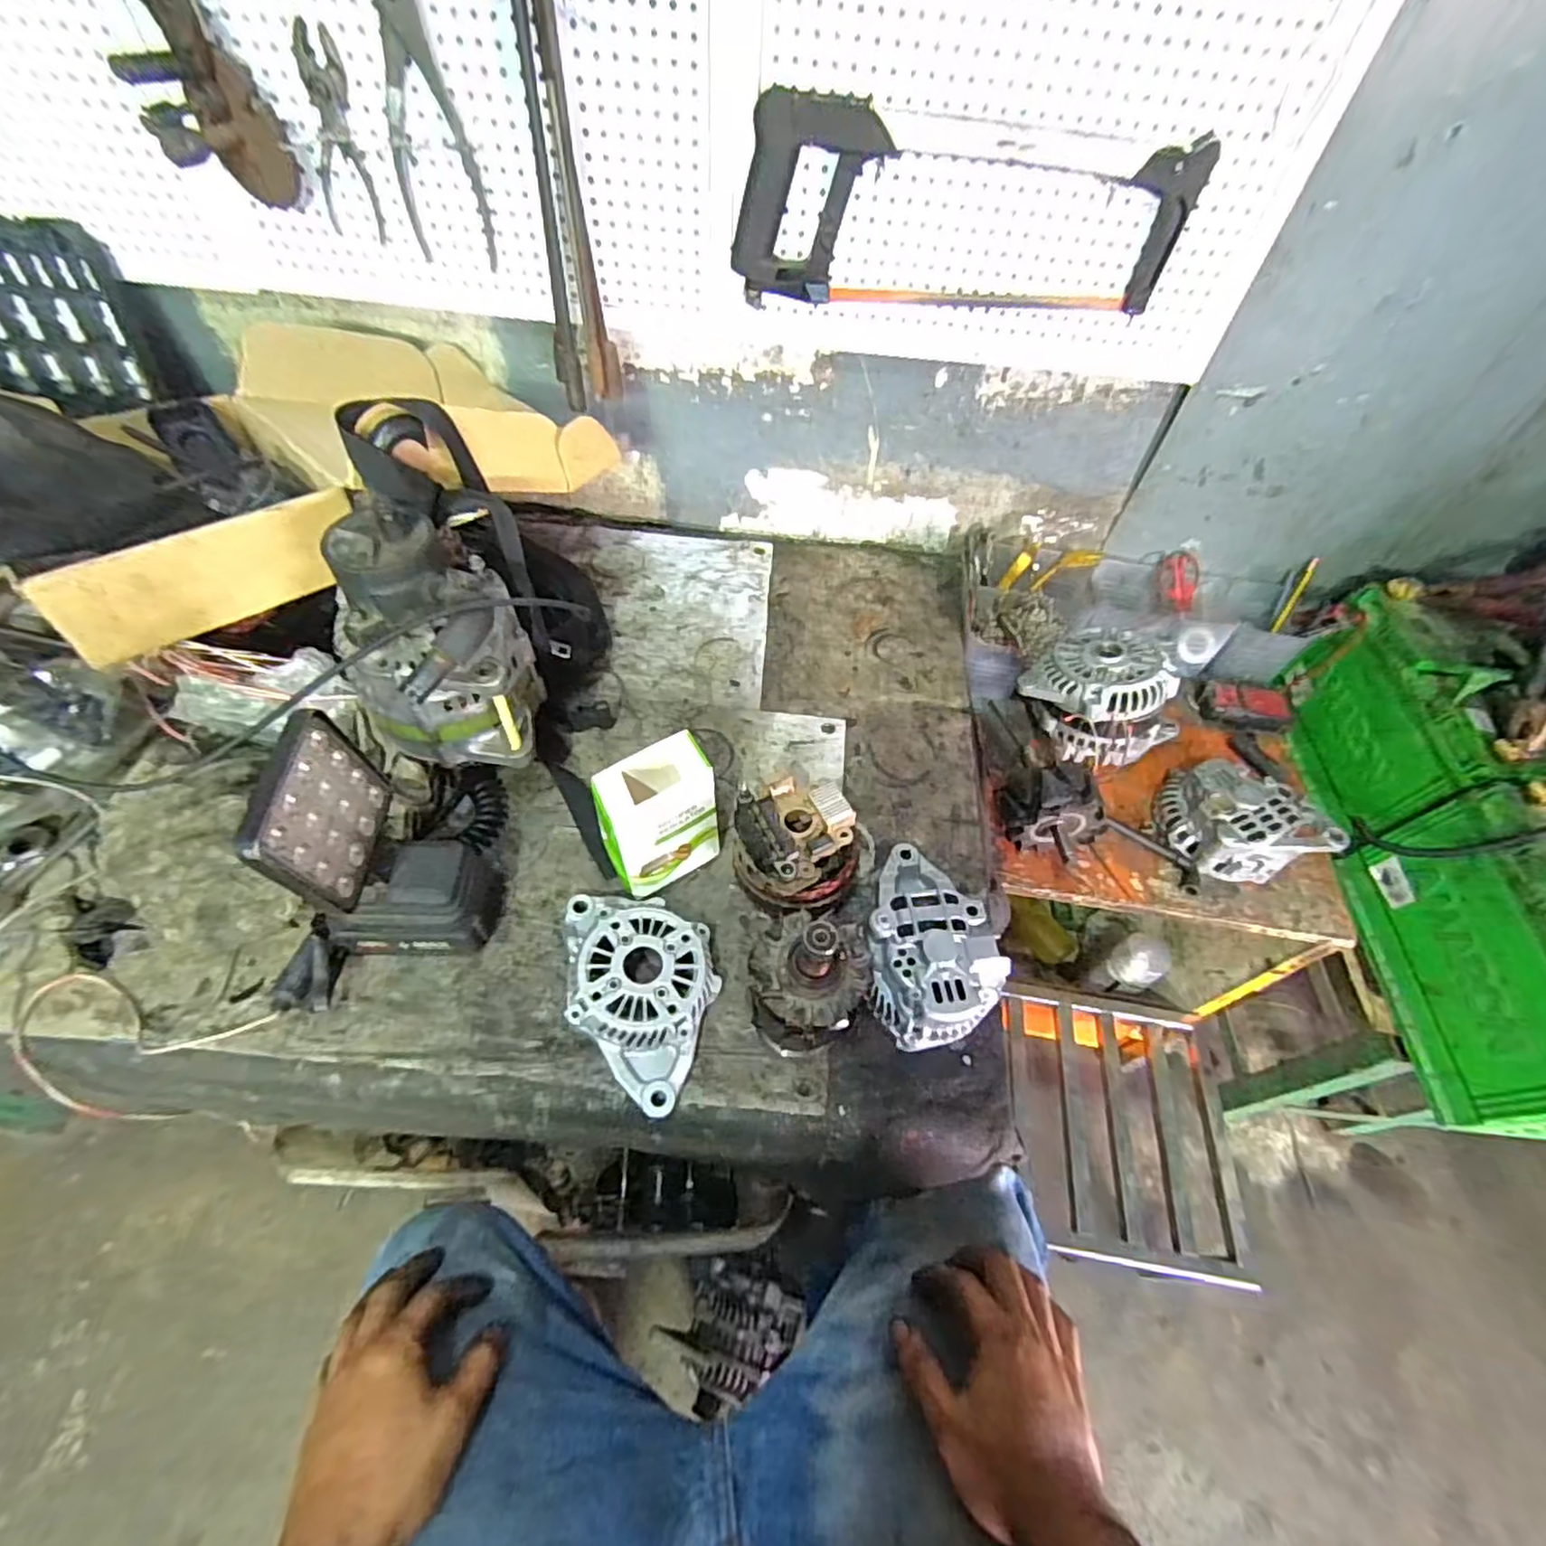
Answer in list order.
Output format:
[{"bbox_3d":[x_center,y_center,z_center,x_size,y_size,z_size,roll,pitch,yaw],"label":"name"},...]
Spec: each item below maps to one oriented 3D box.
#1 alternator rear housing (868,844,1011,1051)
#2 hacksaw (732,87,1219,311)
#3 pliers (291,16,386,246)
[{"bbox_3d":[0.130,0.140,0.581,0.111,0.065,0.164,-1,55,-5],"label":"alternator rear housing"},{"bbox_3d":[0.165,-0.495,0.617,0.387,0.146,0.040,4,54,-2],"label":"hacksaw"},{"bbox_3d":[-0.386,-0.563,0.612,0.051,0.143,0.007,13,55,-7],"label":"pliers"}]

